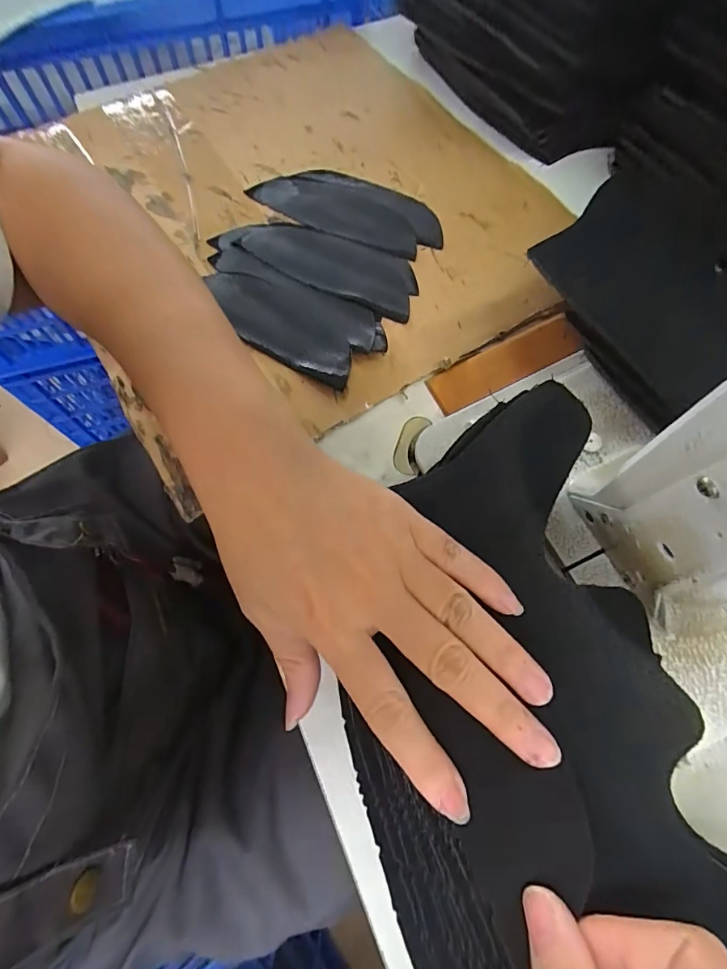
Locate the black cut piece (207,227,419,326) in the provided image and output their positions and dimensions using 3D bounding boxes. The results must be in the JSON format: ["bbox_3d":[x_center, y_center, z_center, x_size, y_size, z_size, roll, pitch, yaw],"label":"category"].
[{"bbox_3d":[-0.034,-0.160,0.322,0.147,0.004,0.057,18,69,7],"label":"black cut piece"}]

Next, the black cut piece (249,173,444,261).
[{"bbox_3d":[-0.011,-0.213,0.345,0.147,0.006,0.060,19,69,8],"label":"black cut piece"}]

